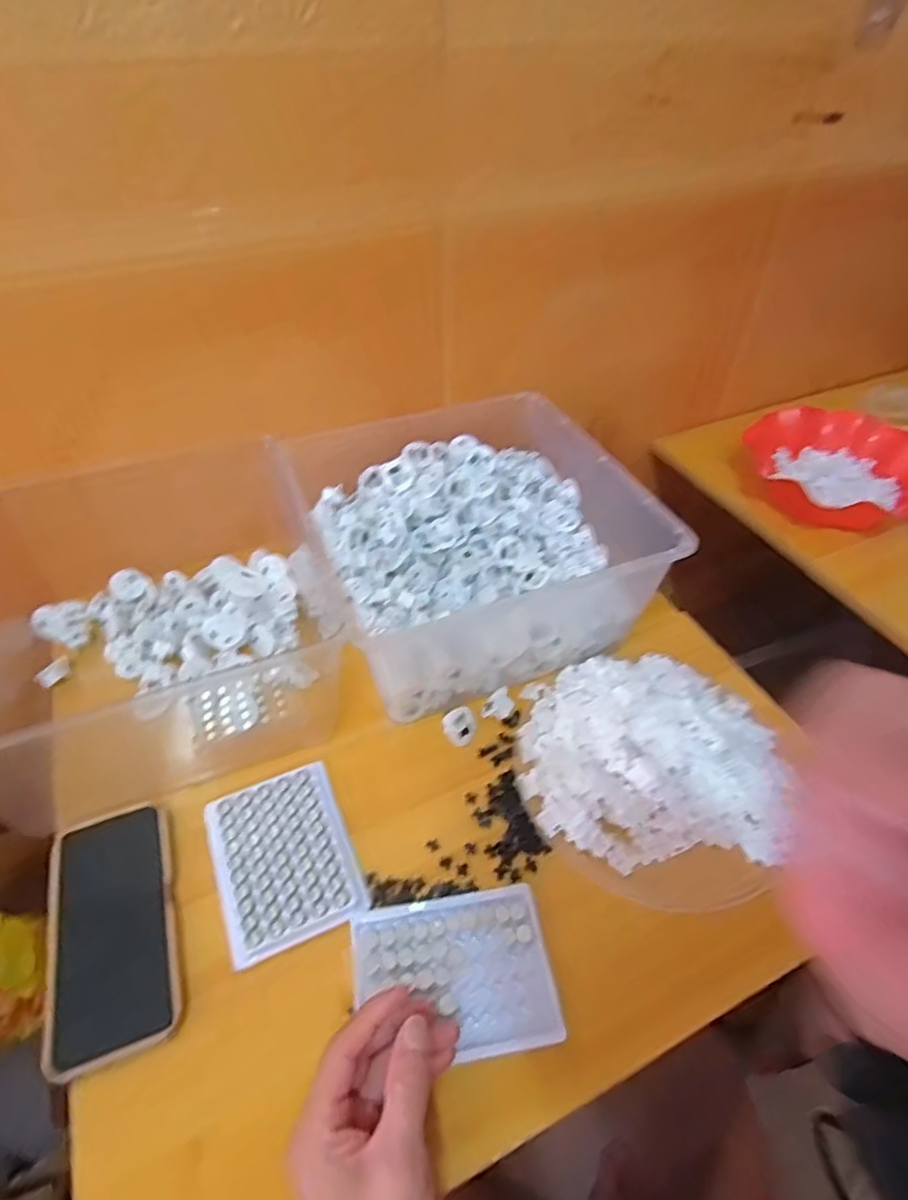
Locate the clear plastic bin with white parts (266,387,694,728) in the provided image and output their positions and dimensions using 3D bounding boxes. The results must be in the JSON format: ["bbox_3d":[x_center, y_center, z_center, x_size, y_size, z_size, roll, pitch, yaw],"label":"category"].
[{"bbox_3d":[0.012,-0.062,0.649,0.303,0.139,0.303,-16,48,-16],"label":"clear plastic bin with white parts"}]

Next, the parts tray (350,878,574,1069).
[{"bbox_3d":[0.000,0.244,0.410,0.127,0.017,0.097,-7,46,-8],"label":"parts tray"}]

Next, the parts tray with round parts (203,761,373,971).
[{"bbox_3d":[-0.130,0.195,0.479,0.099,0.009,0.127,-18,49,-17],"label":"parts tray with round parts"}]

